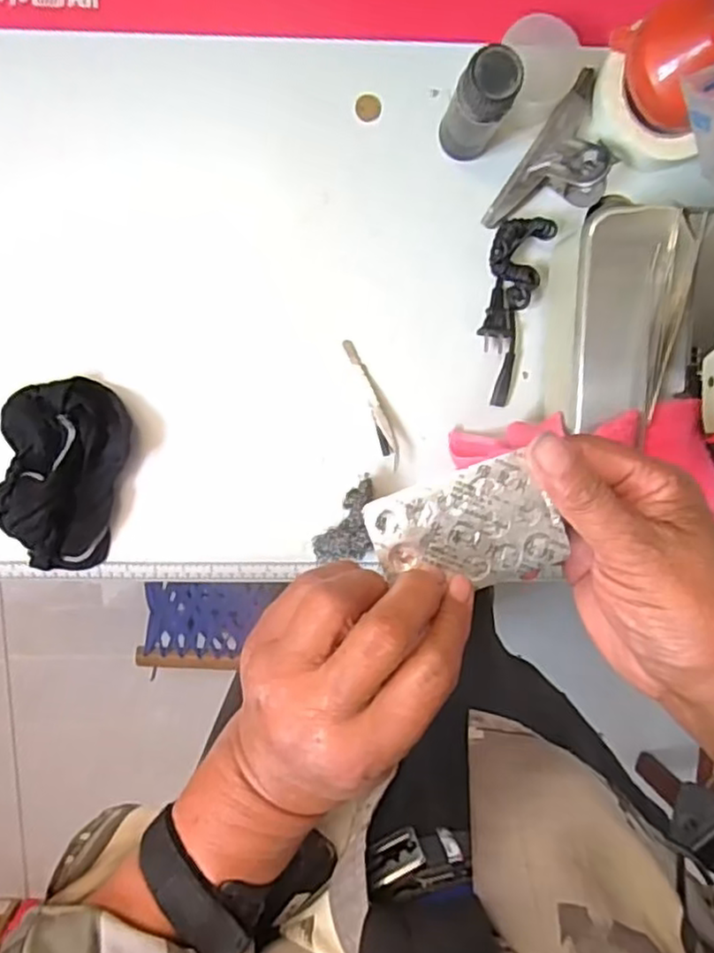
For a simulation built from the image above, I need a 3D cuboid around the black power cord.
[{"bbox_3d":[0.123,-0.139,0.561,0.046,0.024,0.151,12,97,-5],"label":"black power cord"}]

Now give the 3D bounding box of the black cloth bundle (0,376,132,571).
[{"bbox_3d":[-0.240,0.003,0.548,0.102,0.052,0.157,-3,98,-3],"label":"black cloth bundle"}]

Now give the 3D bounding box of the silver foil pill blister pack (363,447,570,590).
[{"bbox_3d":[0.050,0.025,0.308,0.082,0.009,0.056,-20,98,0],"label":"silver foil pill blister pack"}]

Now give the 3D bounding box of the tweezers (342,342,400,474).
[{"bbox_3d":[0.016,-0.062,0.578,0.018,0.011,0.115,-20,98,-1],"label":"tweezers"}]

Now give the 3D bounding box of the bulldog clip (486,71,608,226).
[{"bbox_3d":[0.173,-0.251,0.541,0.071,0.039,0.137,32,95,-7],"label":"bulldog clip"}]

